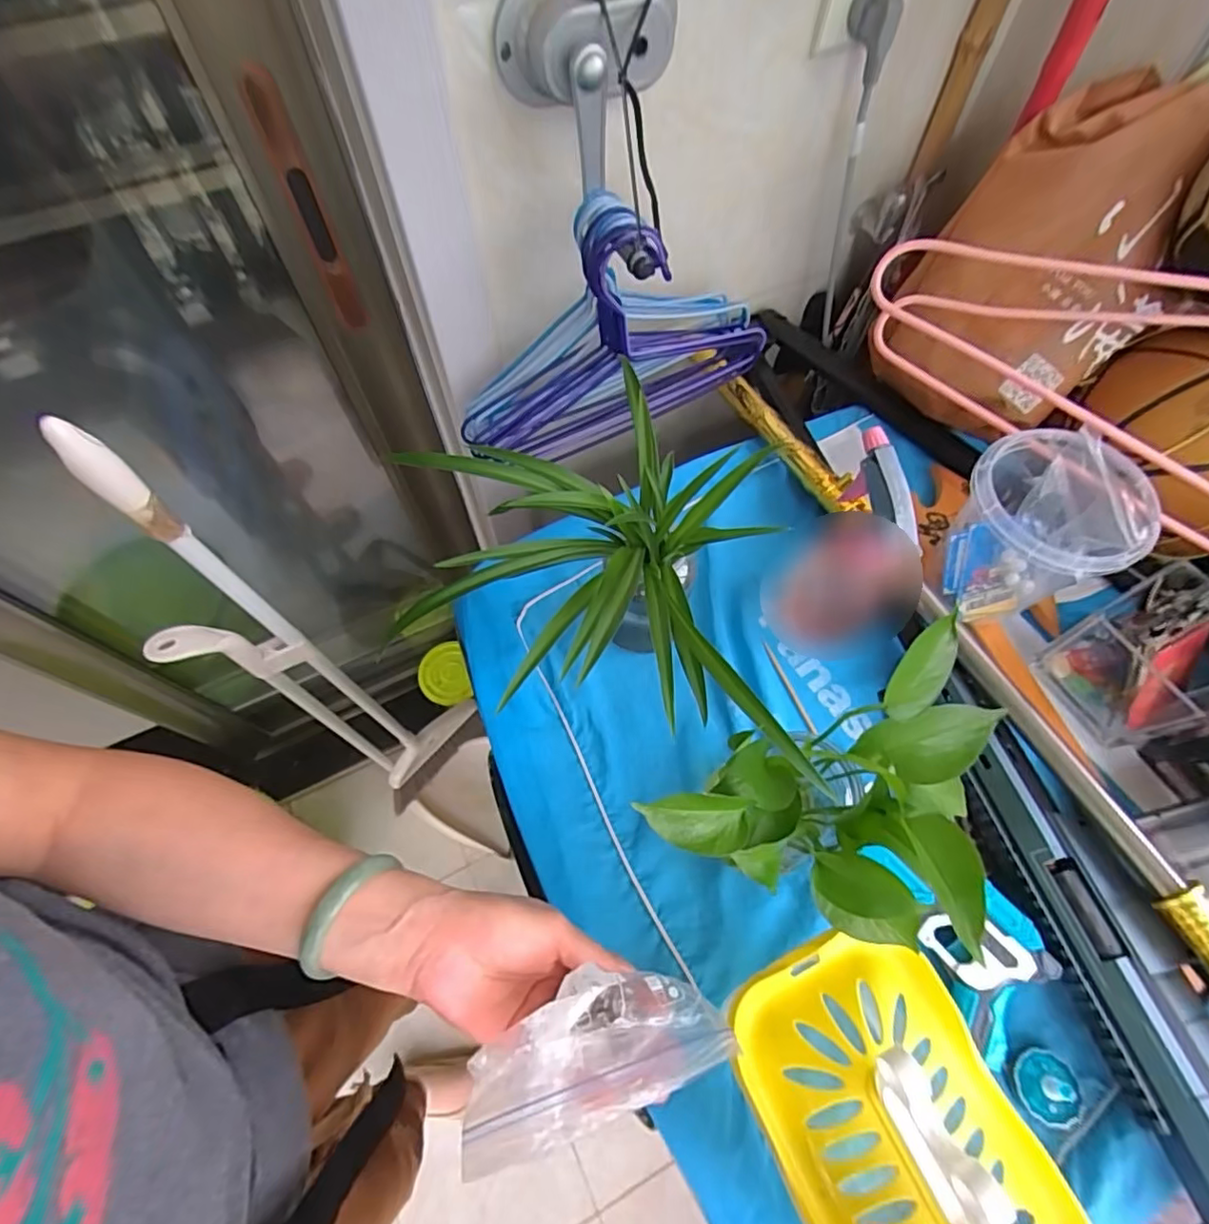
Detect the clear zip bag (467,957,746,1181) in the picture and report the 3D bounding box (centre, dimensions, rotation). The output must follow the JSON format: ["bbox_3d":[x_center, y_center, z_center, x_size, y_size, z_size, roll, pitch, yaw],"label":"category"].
[{"bbox_3d":[-0.006,0.209,0.288,0.124,0.038,0.054,-16,65,-11],"label":"clear zip bag"}]

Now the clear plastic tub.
[{"bbox_3d":[0.339,-0.060,0.485,0.110,0.139,0.114,0,64,0],"label":"clear plastic tub"}]

